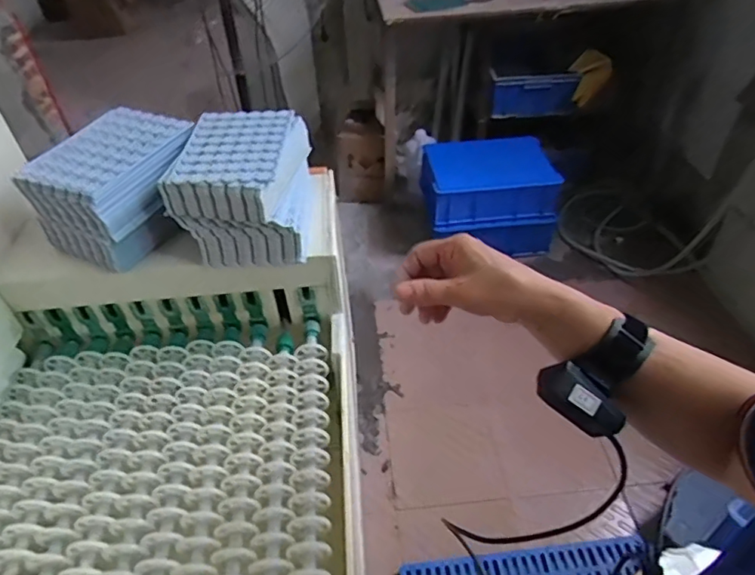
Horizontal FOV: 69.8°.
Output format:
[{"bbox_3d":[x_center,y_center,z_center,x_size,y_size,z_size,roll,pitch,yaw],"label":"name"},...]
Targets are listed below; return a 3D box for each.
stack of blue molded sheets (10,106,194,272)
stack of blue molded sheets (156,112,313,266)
[{"bbox_3d":[-0.306,-0.123,0.657,0.143,0.106,0.165,17,48,20],"label":"stack of blue molded sheets"},{"bbox_3d":[-0.154,-0.122,0.664,0.146,0.121,0.173,2,45,6],"label":"stack of blue molded sheets"}]

